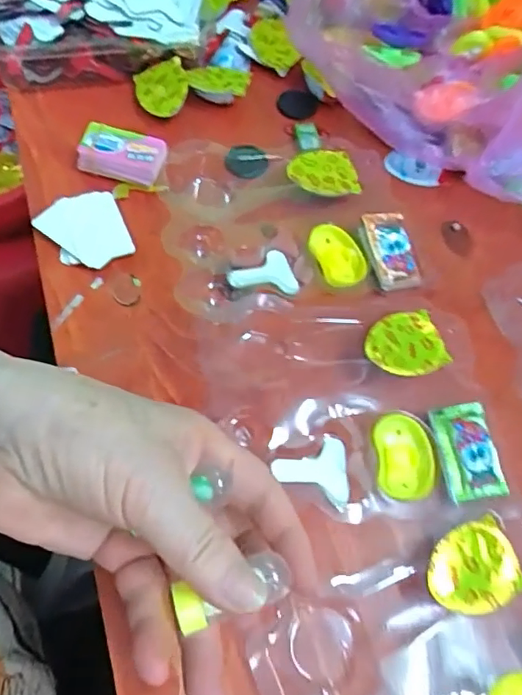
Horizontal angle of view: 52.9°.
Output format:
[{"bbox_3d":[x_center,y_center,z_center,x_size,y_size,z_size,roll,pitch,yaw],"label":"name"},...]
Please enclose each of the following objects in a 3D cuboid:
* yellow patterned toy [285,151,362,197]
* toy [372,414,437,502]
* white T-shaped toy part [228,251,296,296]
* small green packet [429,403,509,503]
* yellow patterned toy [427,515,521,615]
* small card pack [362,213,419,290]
[{"bbox_3d":[0.043,-0.124,0.371,0.049,0.009,0.034,-4,65,-9],"label":"yellow patterned toy"},{"bbox_3d":[0.081,0.061,0.292,0.032,0.009,0.045,-2,65,-9],"label":"toy"},{"bbox_3d":[-0.001,-0.046,0.336,0.041,0.006,0.036,-14,67,-14],"label":"white T-shaped toy part"},{"bbox_3d":[0.117,0.059,0.298,0.032,0.006,0.052,-3,65,-9],"label":"small green packet"},{"bbox_3d":[0.108,0.113,0.268,0.050,0.011,0.038,-20,69,-16],"label":"yellow patterned toy"},{"bbox_3d":[0.087,-0.067,0.354,0.032,0.004,0.056,-6,65,-10],"label":"small card pack"}]

